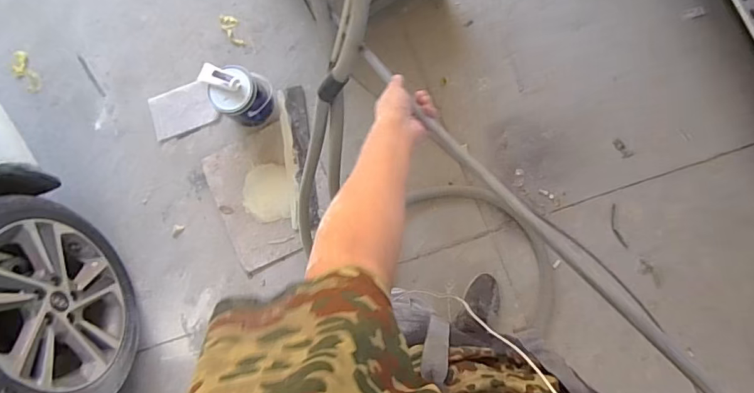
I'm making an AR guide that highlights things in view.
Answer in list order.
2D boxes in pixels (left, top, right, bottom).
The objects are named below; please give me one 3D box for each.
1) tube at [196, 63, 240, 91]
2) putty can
[{"bbox_3d":[-0.466,-0.352,1.351,0.131,0.024,0.055,20,87,8],"label":"tube"},{"bbox_3d":[-0.413,-0.314,1.430,0.148,0.158,0.167,33,89,8],"label":"putty can"}]

